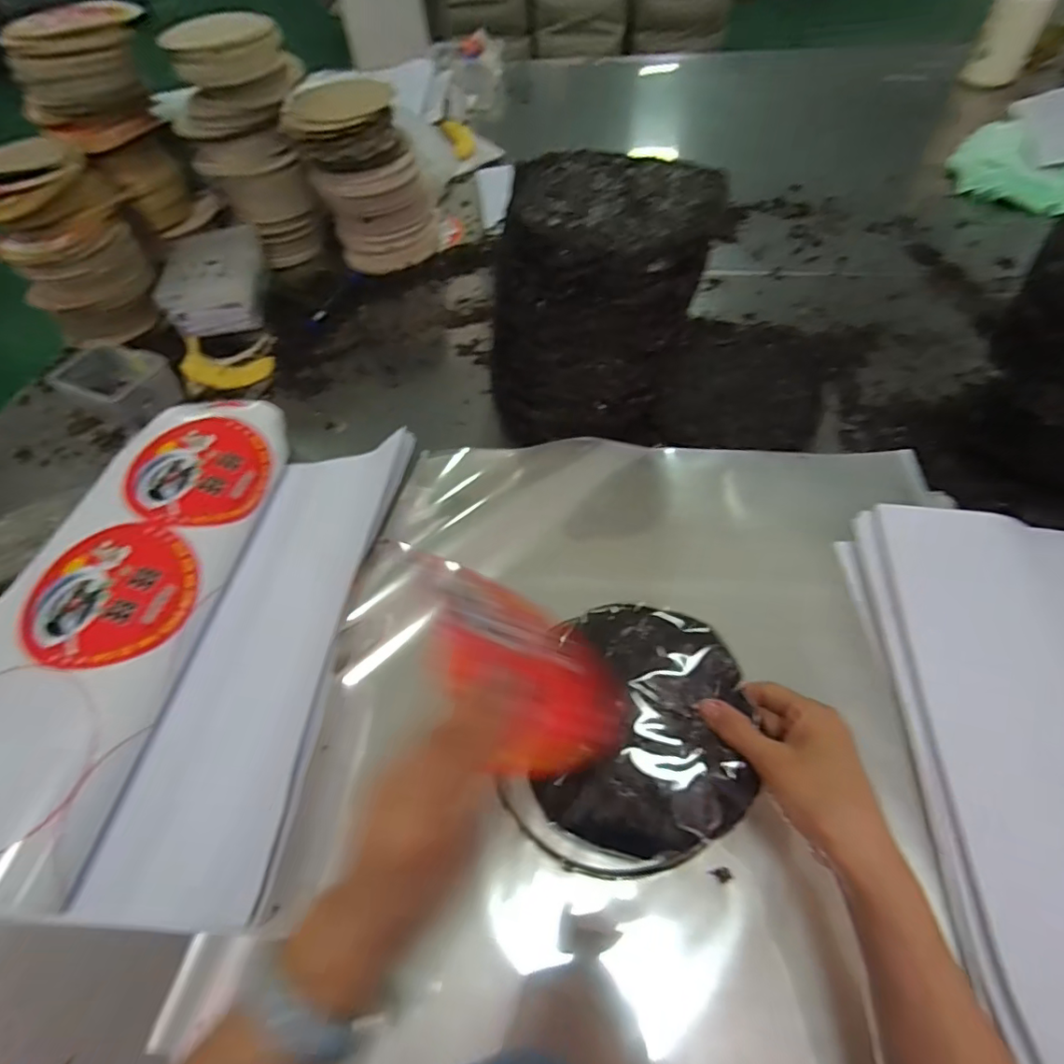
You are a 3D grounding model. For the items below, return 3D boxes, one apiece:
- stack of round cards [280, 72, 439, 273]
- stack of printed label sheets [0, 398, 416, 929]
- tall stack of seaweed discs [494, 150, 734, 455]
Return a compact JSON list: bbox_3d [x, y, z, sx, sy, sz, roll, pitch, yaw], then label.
[{"bbox_3d":[-0.238,-0.516,0.805,0.169,0.216,0.124,-12,57,-4],"label":"stack of round cards"},{"bbox_3d":[-0.311,0.068,0.497,0.321,0.083,0.466,3,57,5],"label":"stack of printed label sheets"},{"bbox_3d":[0.067,-0.236,0.583,0.204,0.238,0.210,3,57,5],"label":"tall stack of seaweed discs"}]

